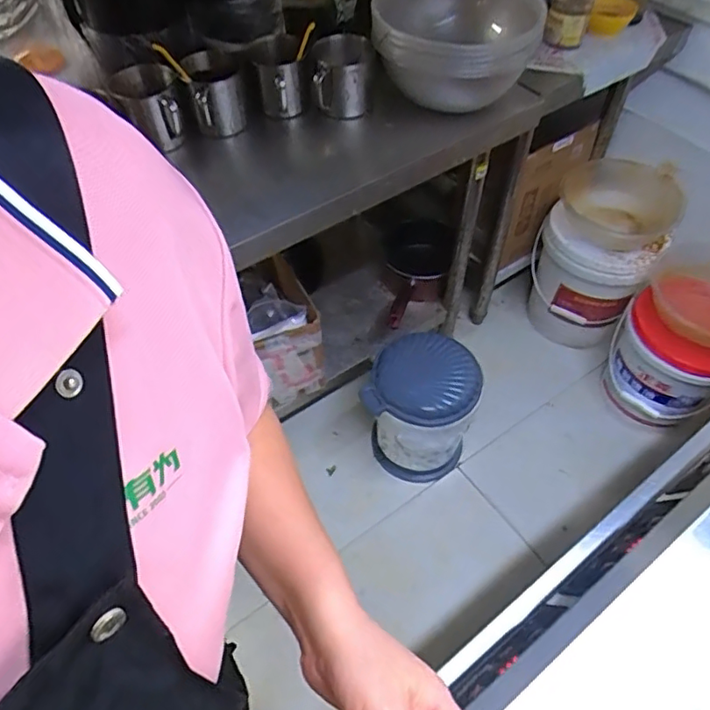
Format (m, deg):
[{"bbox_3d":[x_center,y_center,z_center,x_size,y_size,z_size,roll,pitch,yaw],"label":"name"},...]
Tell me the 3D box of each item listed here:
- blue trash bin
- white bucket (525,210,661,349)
[{"bbox_3d":[0.160,0.153,1.457,0.252,0.375,0.246,22,56,16],"label":"blue trash bin"},{"bbox_3d":[0.681,-0.287,1.629,0.292,0.435,0.299,0,53,0],"label":"white bucket"}]

